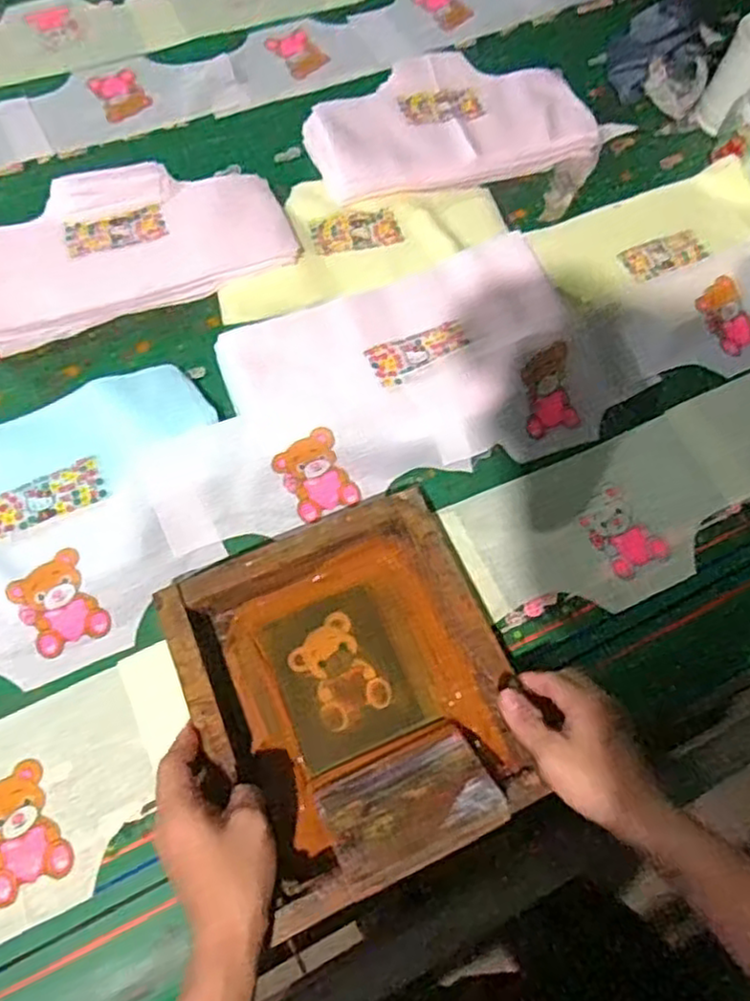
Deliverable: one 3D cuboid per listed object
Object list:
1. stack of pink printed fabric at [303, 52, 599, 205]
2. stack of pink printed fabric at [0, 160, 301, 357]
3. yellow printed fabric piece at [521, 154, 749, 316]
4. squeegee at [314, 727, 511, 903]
[{"bbox_3d":[0.087,-0.455,0.834,0.333,0.037,0.187,-18,68,-11],"label":"stack of pink printed fabric"},{"bbox_3d":[-0.266,-0.271,0.730,0.339,0.040,0.161,-20,69,-11],"label":"stack of pink printed fabric"},{"bbox_3d":[0.319,-0.302,0.771,0.299,0.039,0.114,-21,69,-12],"label":"yellow printed fabric piece"},{"bbox_3d":[0.024,0.219,0.501,0.120,0.021,0.092,-20,26,-13],"label":"squeegee"}]

